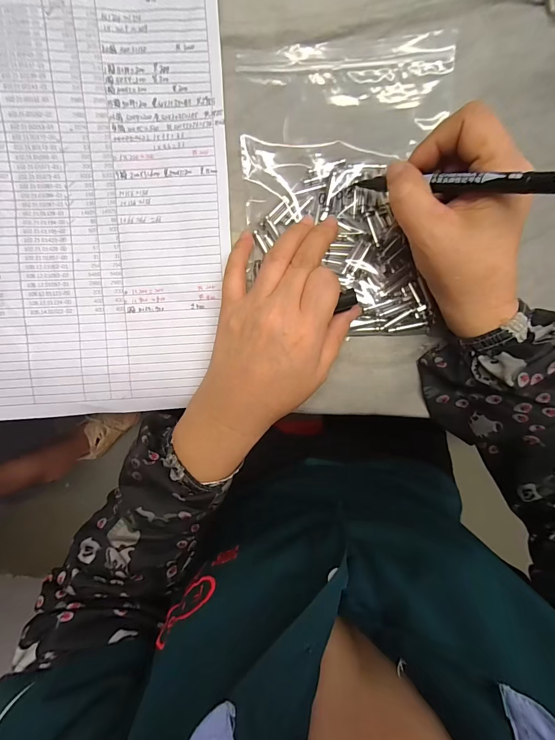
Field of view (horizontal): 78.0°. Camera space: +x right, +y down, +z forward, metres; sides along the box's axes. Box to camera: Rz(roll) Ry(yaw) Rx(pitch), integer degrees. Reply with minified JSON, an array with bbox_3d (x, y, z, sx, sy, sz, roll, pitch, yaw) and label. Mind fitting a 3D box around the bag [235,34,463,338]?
[{"bbox_3d":[0.049,-0.123,0.239,0.141,0.019,0.195,-4,95,-3],"label":"bag"}]

